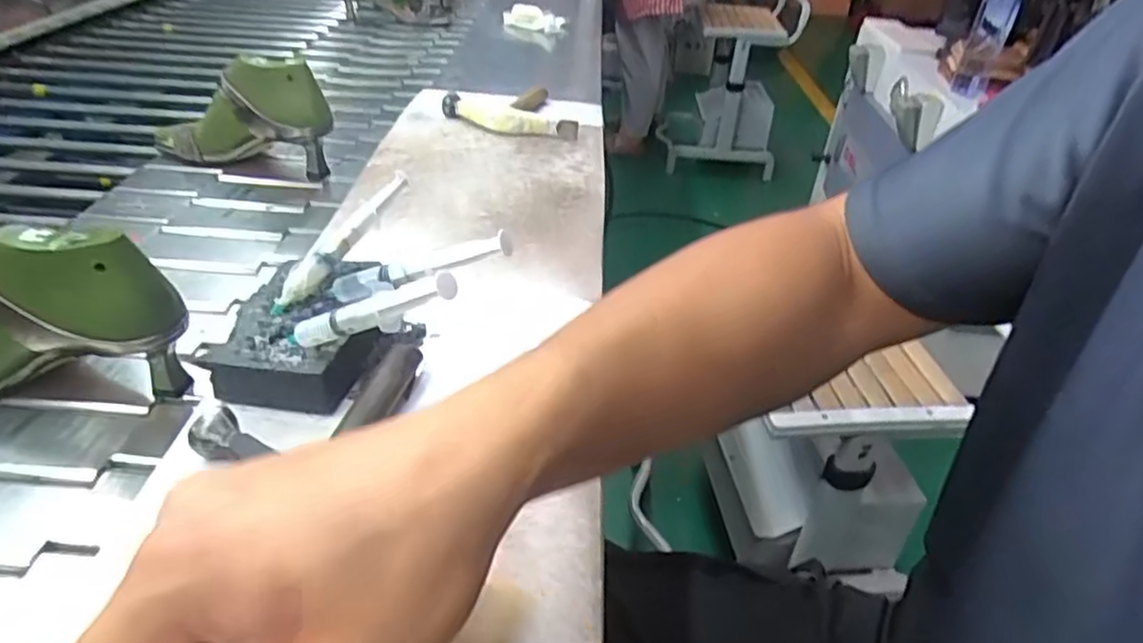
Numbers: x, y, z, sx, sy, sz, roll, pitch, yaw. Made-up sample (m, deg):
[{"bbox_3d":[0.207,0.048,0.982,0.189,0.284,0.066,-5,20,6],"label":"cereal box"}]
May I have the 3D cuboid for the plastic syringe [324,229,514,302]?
[{"bbox_3d":[-0.102,-0.034,0.438,0.140,0.017,0.013,-13,28,25],"label":"plastic syringe"}]

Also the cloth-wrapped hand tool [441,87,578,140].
[{"bbox_3d":[-0.081,-0.265,0.860,0.146,0.023,0.161,-7,37,-17],"label":"cloth-wrapped hand tool"}]

